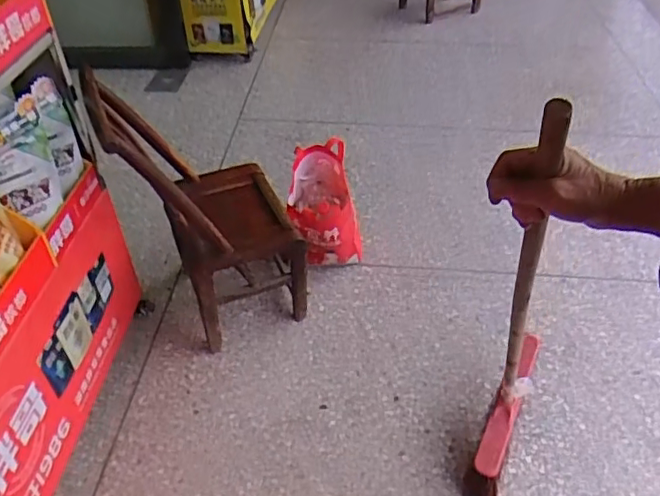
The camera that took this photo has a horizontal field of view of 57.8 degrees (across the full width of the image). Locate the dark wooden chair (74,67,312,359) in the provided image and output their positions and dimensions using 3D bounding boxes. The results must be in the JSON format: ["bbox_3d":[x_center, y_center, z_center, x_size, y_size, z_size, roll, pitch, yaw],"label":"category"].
[{"bbox_3d":[-0.312,-0.117,1.477,0.381,0.628,0.388,-19,45,-18],"label":"dark wooden chair"}]

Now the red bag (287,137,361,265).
[{"bbox_3d":[-0.010,-0.094,1.691,0.189,0.374,0.214,-1,42,2],"label":"red bag"}]

